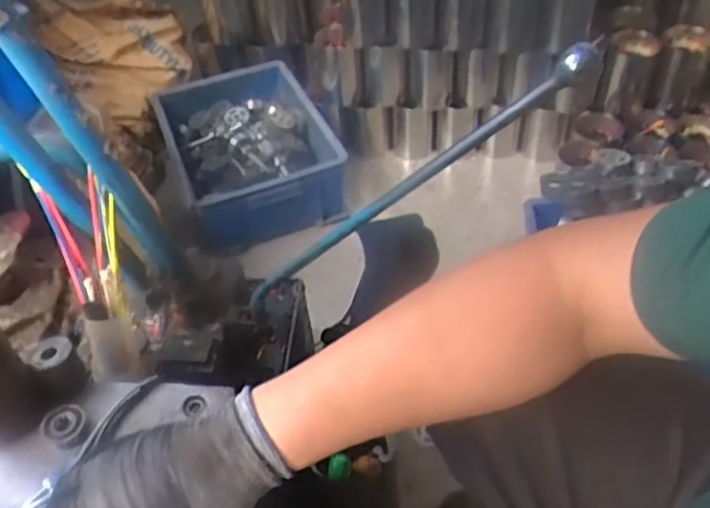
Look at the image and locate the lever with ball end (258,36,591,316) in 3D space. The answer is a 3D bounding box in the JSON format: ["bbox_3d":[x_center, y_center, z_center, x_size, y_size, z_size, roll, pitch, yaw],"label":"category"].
[{"bbox_3d":[0.025,-0.045,0.605,0.022,0.429,0.026,36,43,-23],"label":"lever with ball end"}]

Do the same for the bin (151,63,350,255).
[{"bbox_3d":[-0.216,-0.212,1.385,0.302,0.162,0.407,-21,48,-14],"label":"bin"}]

